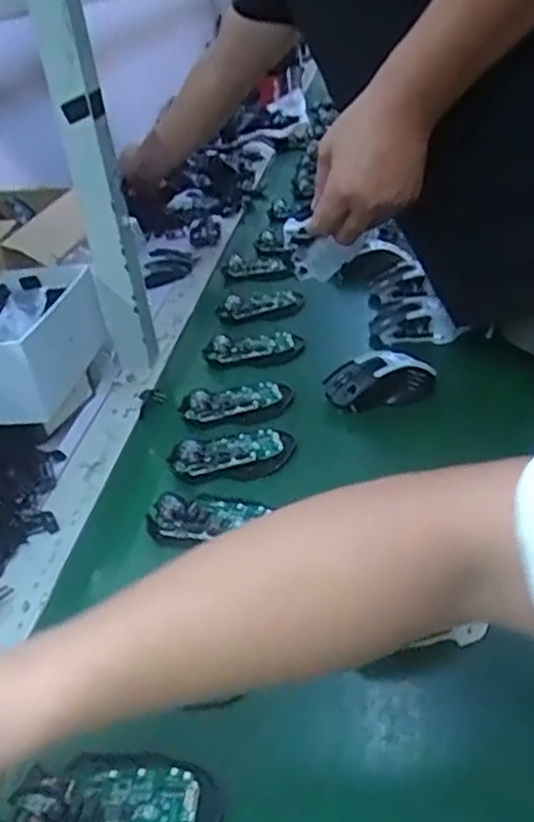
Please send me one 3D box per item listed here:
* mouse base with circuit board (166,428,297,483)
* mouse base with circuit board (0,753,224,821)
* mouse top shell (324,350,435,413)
[{"bbox_3d":[-0.032,0.035,0.671,0.116,0.019,0.065,-9,32,-3],"label":"mouse base with circuit board"},{"bbox_3d":[-0.085,0.222,0.401,0.113,0.019,0.070,-1,33,11],"label":"mouse base with circuit board"},{"bbox_3d":[0.116,-0.035,0.735,0.110,0.041,0.060,-7,31,1],"label":"mouse top shell"}]

